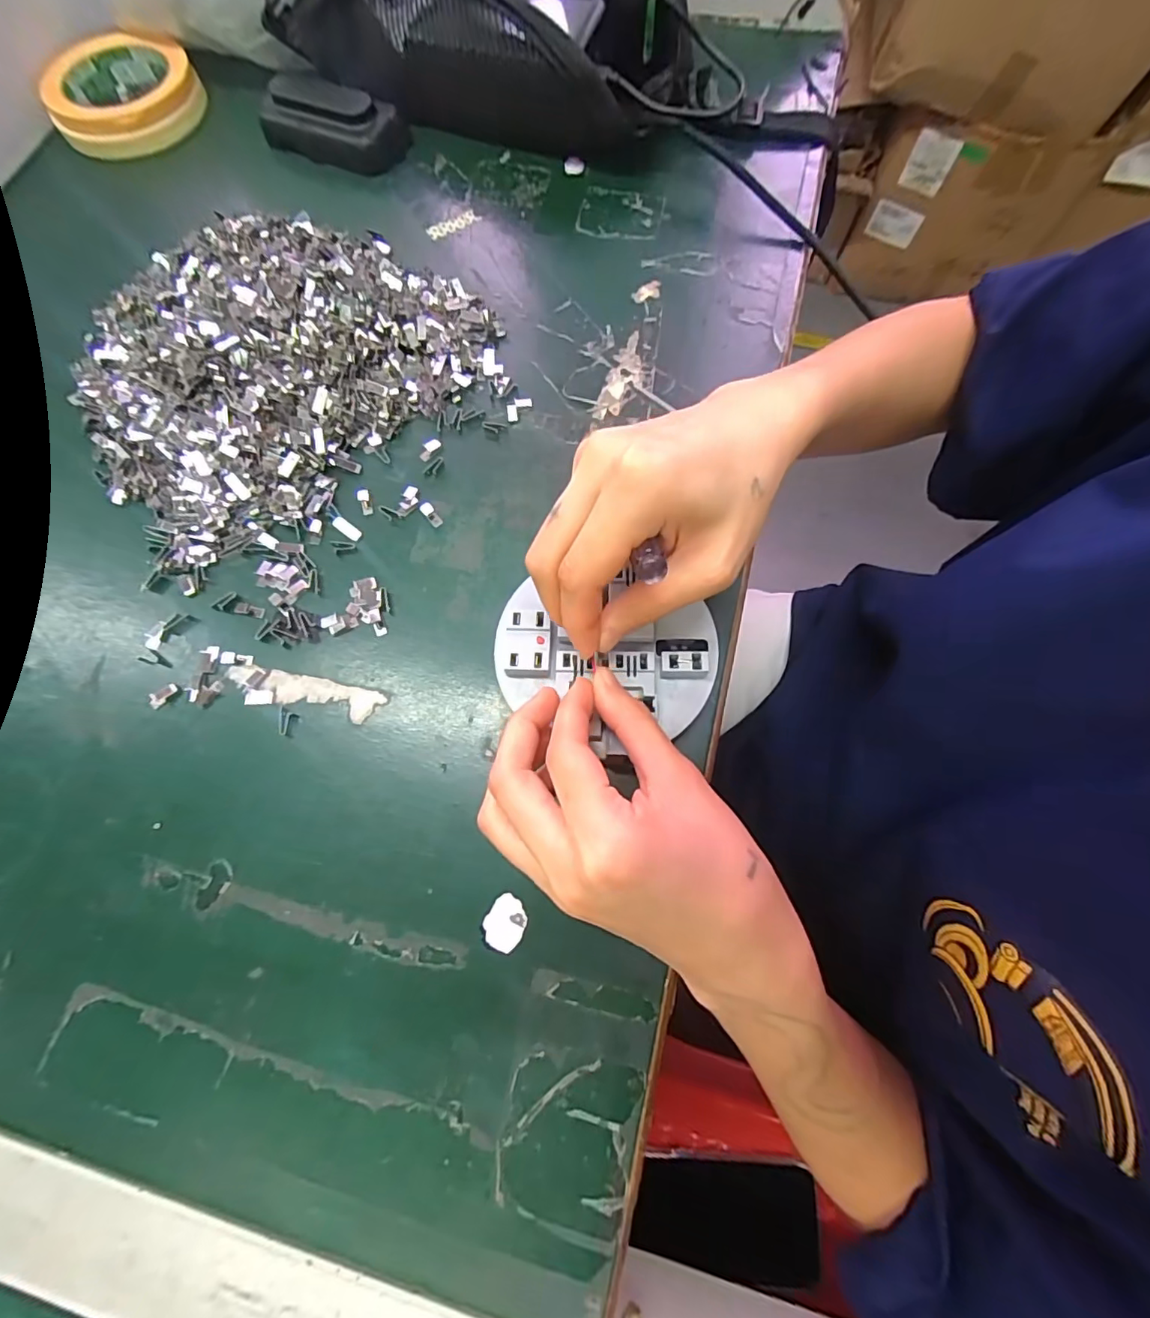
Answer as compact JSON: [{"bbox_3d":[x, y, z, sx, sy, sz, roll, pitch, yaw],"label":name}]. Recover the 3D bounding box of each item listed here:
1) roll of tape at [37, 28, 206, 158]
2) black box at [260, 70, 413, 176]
[{"bbox_3d":[-0.355,-0.446,0.413,0.109,0.031,0.109,-31,74,-8],"label":"roll of tape"},{"bbox_3d":[-0.177,-0.384,0.373,0.106,0.031,0.039,13,73,5],"label":"black box"}]

